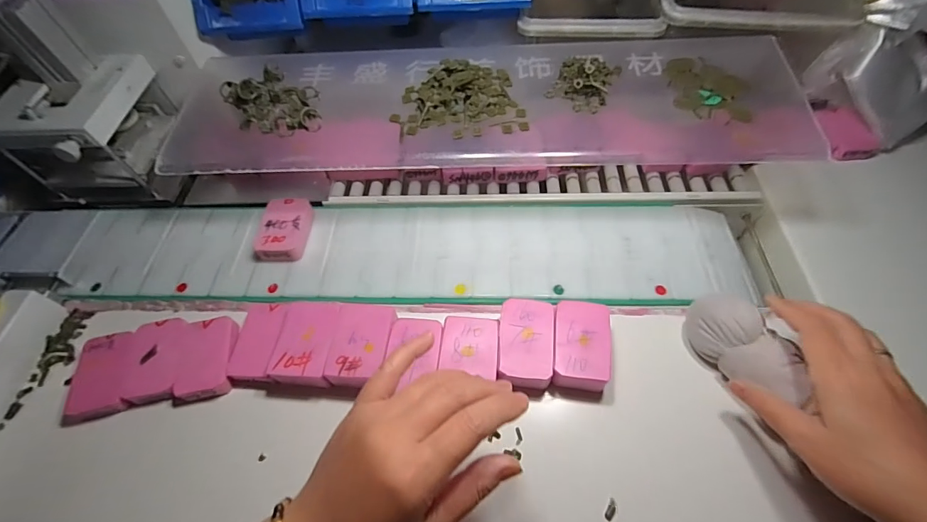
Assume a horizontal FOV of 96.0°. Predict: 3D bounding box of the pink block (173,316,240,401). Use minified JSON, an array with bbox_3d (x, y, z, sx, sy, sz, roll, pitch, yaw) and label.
[{"bbox_3d":[-0.232,0.087,0.382,0.047,0.015,0.072,-6,58,-1],"label":"pink block"}]

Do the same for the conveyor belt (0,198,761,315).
[{"bbox_3d":[-0.116,-0.018,0.436,0.790,0.024,0.144,0,58,3],"label":"conveyor belt"}]

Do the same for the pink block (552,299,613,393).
[{"bbox_3d":[0.101,0.074,0.362,0.046,0.027,0.073,6,59,6],"label":"pink block"}]

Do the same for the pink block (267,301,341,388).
[{"bbox_3d":[-0.140,0.074,0.376,0.052,0.026,0.071,1,58,4],"label":"pink block"}]

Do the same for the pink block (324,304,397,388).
[{"bbox_3d":[-0.089,0.077,0.370,0.050,0.026,0.073,3,58,4],"label":"pink block"}]

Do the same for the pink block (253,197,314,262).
[{"bbox_3d":[-0.190,-0.033,0.447,0.048,0.023,0.074,3,58,4],"label":"pink block"}]

